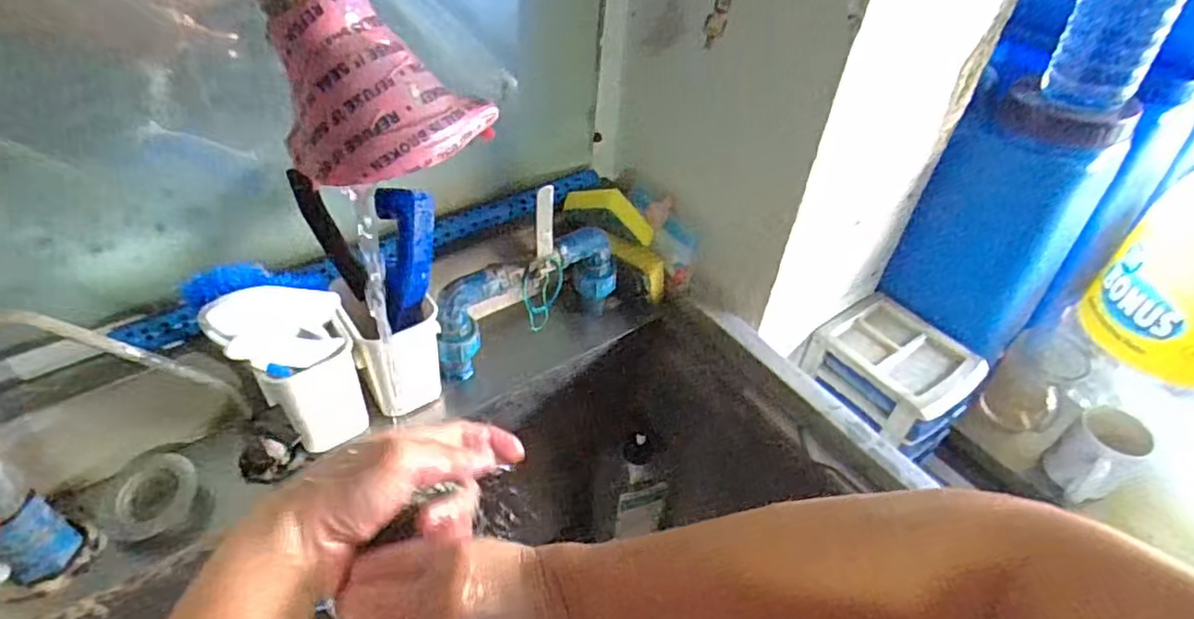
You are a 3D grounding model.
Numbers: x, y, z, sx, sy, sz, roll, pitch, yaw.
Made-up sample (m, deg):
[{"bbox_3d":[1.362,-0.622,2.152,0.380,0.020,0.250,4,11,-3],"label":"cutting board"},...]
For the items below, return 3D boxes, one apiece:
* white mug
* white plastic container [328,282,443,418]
[{"bbox_3d":[0.630,0.183,0.820,0.090,0.091,0.077,-21,50,-24],"label":"white mug"},{"bbox_3d":[-0.181,0.030,0.584,0.072,0.109,0.071,-15,48,-19],"label":"white plastic container"}]

